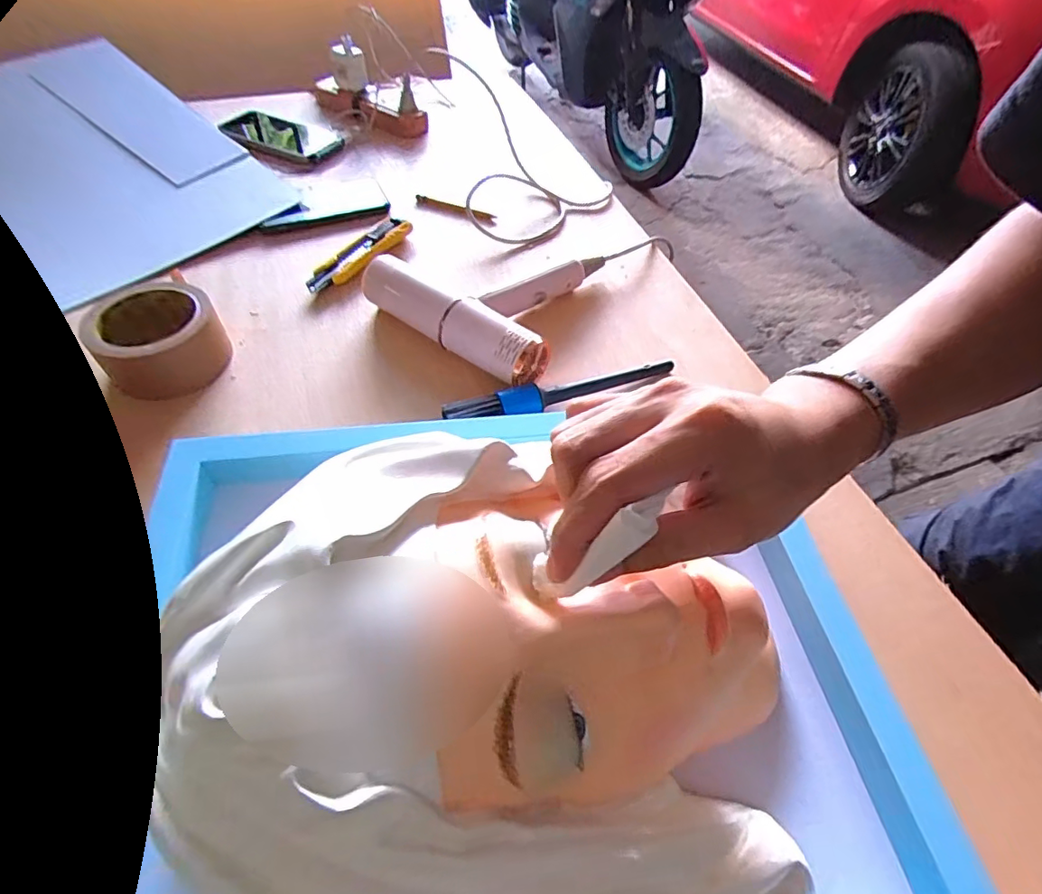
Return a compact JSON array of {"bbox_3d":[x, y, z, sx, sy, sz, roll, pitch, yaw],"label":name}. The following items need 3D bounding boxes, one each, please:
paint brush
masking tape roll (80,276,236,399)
[{"bbox_3d":[0.040,-0.050,0.458,0.216,0.026,0.022,-18,56,-17],"label":"paint brush"},{"bbox_3d":[-0.309,-0.096,0.461,0.092,0.051,0.098,2,52,-3],"label":"masking tape roll"}]

